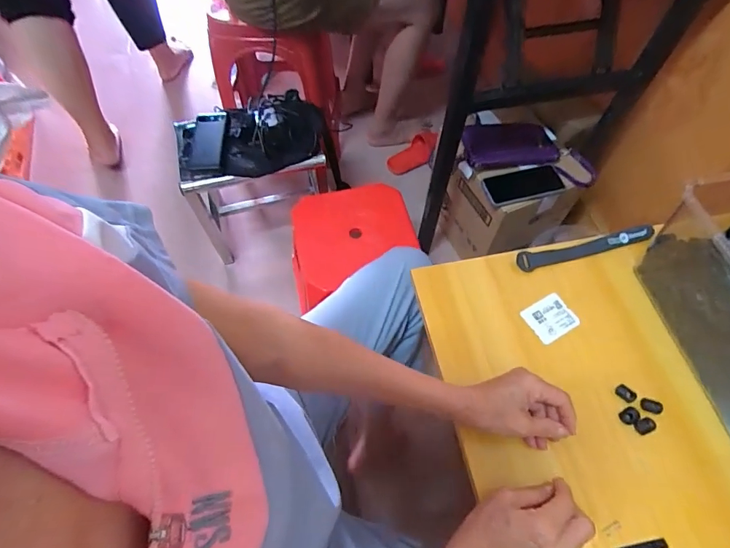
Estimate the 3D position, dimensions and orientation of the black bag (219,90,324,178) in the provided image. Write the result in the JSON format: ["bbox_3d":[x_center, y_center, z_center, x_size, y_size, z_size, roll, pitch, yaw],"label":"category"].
[{"bbox_3d":[-0.204,-0.313,0.888,0.238,0.088,0.162,-15,62,-8],"label":"black bag"}]

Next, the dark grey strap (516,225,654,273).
[{"bbox_3d":[0.300,-0.036,0.556,0.196,0.012,0.024,-13,62,-7],"label":"dark grey strap"}]

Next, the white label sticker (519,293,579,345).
[{"bbox_3d":[0.232,0.056,0.517,0.056,0.004,0.050,-30,71,-11],"label":"white label sticker"}]

